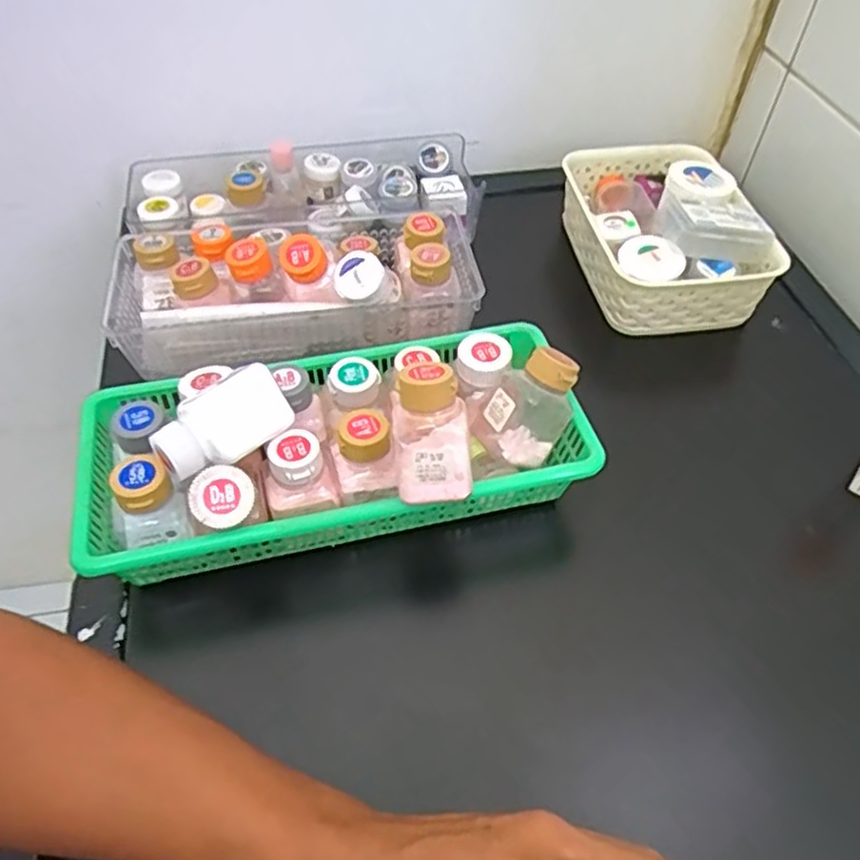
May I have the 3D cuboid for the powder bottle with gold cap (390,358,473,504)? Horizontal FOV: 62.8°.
[{"bbox_3d":[0.000,0.002,0.379,0.041,0.074,0.025,-2,15,2],"label":"powder bottle with gold cap"}]

